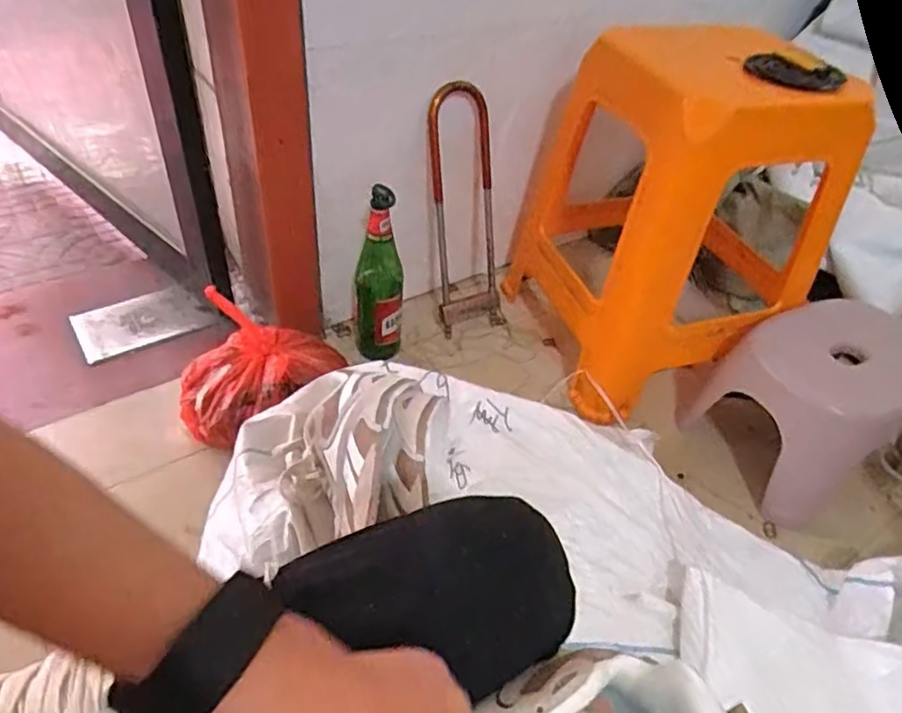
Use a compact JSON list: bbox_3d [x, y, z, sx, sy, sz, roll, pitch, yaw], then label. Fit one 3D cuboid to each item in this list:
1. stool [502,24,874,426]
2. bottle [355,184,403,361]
[{"bbox_3d":[0.309,-0.230,0.993,0.333,0.451,0.413,-13,47,-19],"label":"stool"},{"bbox_3d":[-0.106,-0.114,0.940,0.065,0.272,0.057,-6,45,-12],"label":"bottle"}]

